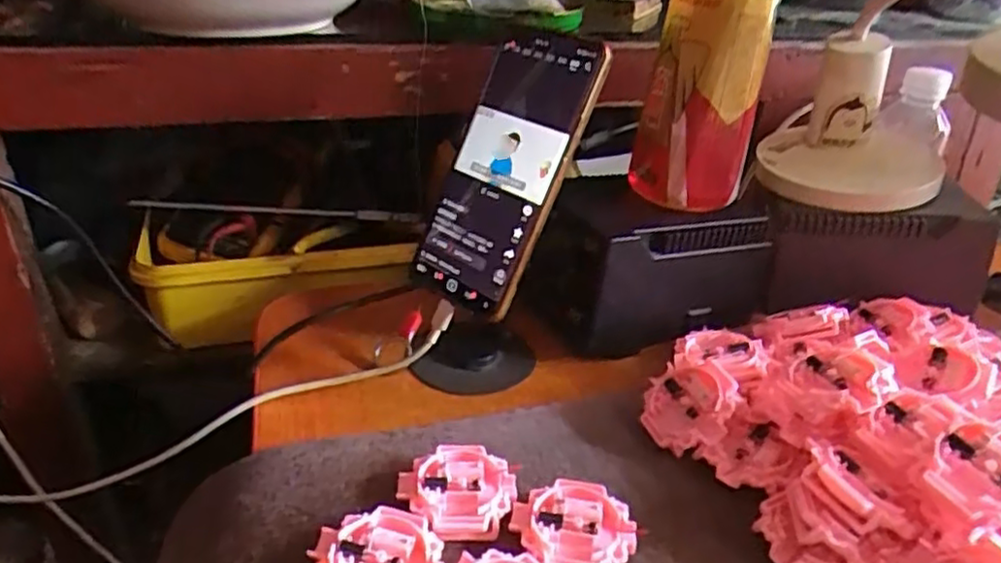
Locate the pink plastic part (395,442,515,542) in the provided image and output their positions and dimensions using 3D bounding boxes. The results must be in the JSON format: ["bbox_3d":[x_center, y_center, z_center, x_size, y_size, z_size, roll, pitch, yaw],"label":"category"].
[{"bbox_3d":[-0.021,0.100,0.338,0.054,0.013,0.050,0,28,-7],"label":"pink plastic part"}]

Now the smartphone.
[{"bbox_3d":[0.003,-0.064,0.410,0.076,0.163,0.016,24,2,37],"label":"smartphone"}]

